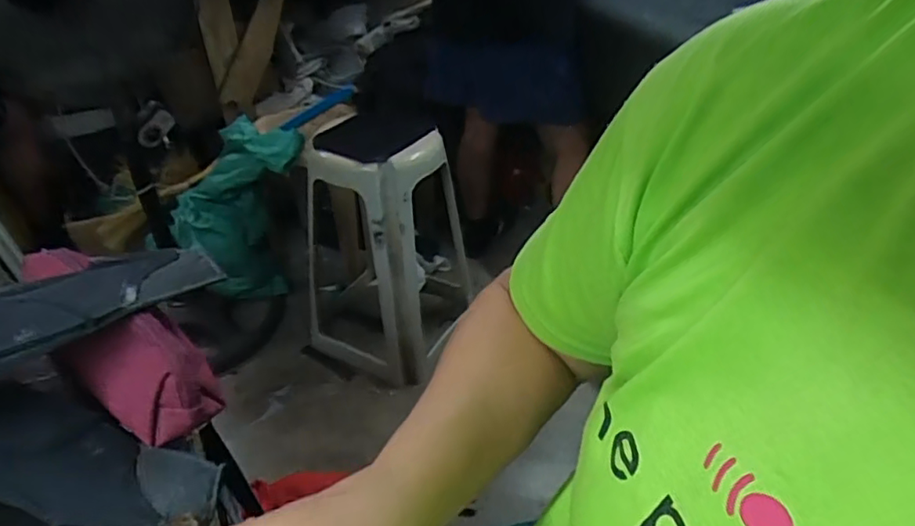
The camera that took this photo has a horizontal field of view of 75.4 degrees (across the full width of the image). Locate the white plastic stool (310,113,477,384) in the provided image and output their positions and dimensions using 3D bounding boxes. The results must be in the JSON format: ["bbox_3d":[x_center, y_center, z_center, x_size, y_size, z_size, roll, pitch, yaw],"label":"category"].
[{"bbox_3d":[-0.187,-0.046,1.377,0.345,0.576,0.308,17,39,21],"label":"white plastic stool"}]

